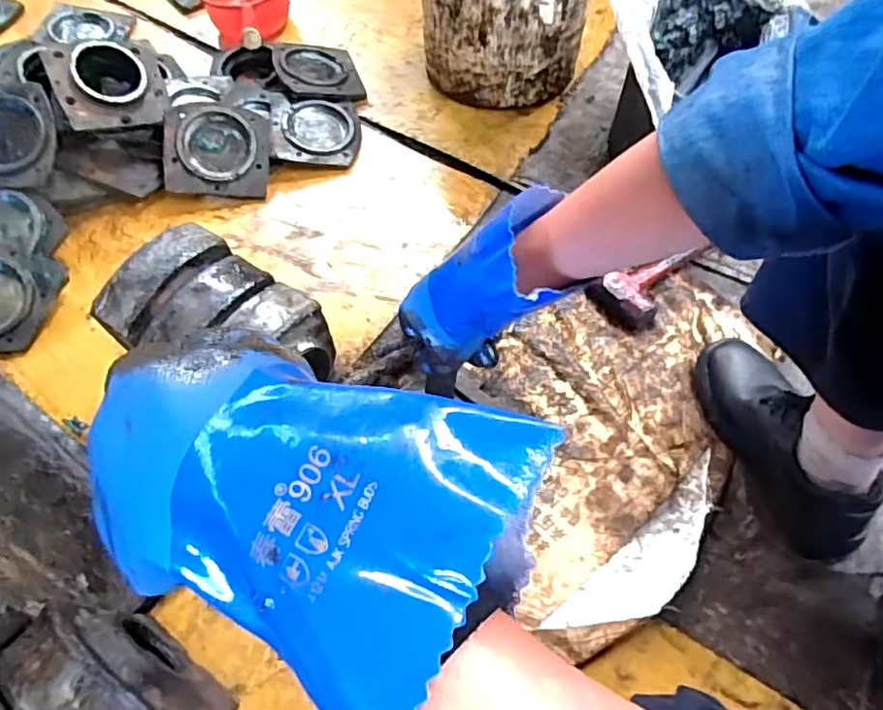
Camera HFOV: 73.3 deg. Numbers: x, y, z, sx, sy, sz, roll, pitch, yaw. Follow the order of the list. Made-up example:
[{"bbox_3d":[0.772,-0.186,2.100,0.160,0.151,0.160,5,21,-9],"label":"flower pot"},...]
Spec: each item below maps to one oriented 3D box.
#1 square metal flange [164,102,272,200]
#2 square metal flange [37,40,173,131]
[{"bbox_3d":[-0.331,-0.303,0.874,0.148,0.021,0.135,-2,90,-8],"label":"square metal flange"},{"bbox_3d":[-0.473,-0.387,0.841,0.143,0.032,0.128,-16,86,-21],"label":"square metal flange"}]

